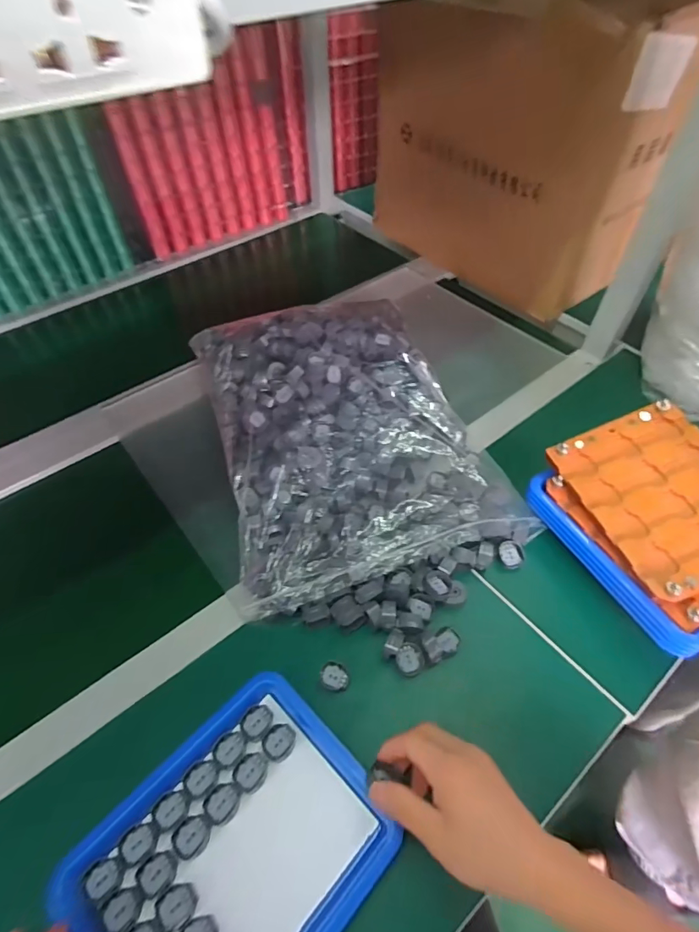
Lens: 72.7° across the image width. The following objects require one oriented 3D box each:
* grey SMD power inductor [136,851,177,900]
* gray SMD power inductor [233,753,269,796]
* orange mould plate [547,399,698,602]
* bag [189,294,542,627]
[{"bbox_3d":[-0.147,0.312,0.364,0.029,0.004,0.024,-31,54,-21],"label":"grey SMD power inductor"},{"bbox_3d":[-0.083,0.259,0.402,0.028,0.005,0.026,-2,49,2],"label":"gray SMD power inductor"},{"bbox_3d":[0.319,0.026,0.479,0.146,0.011,0.188,-24,56,0],"label":"orange mould plate"},{"bbox_3d":[-0.005,-0.056,0.593,0.321,0.099,0.401,-15,50,-10],"label":"bag"}]

